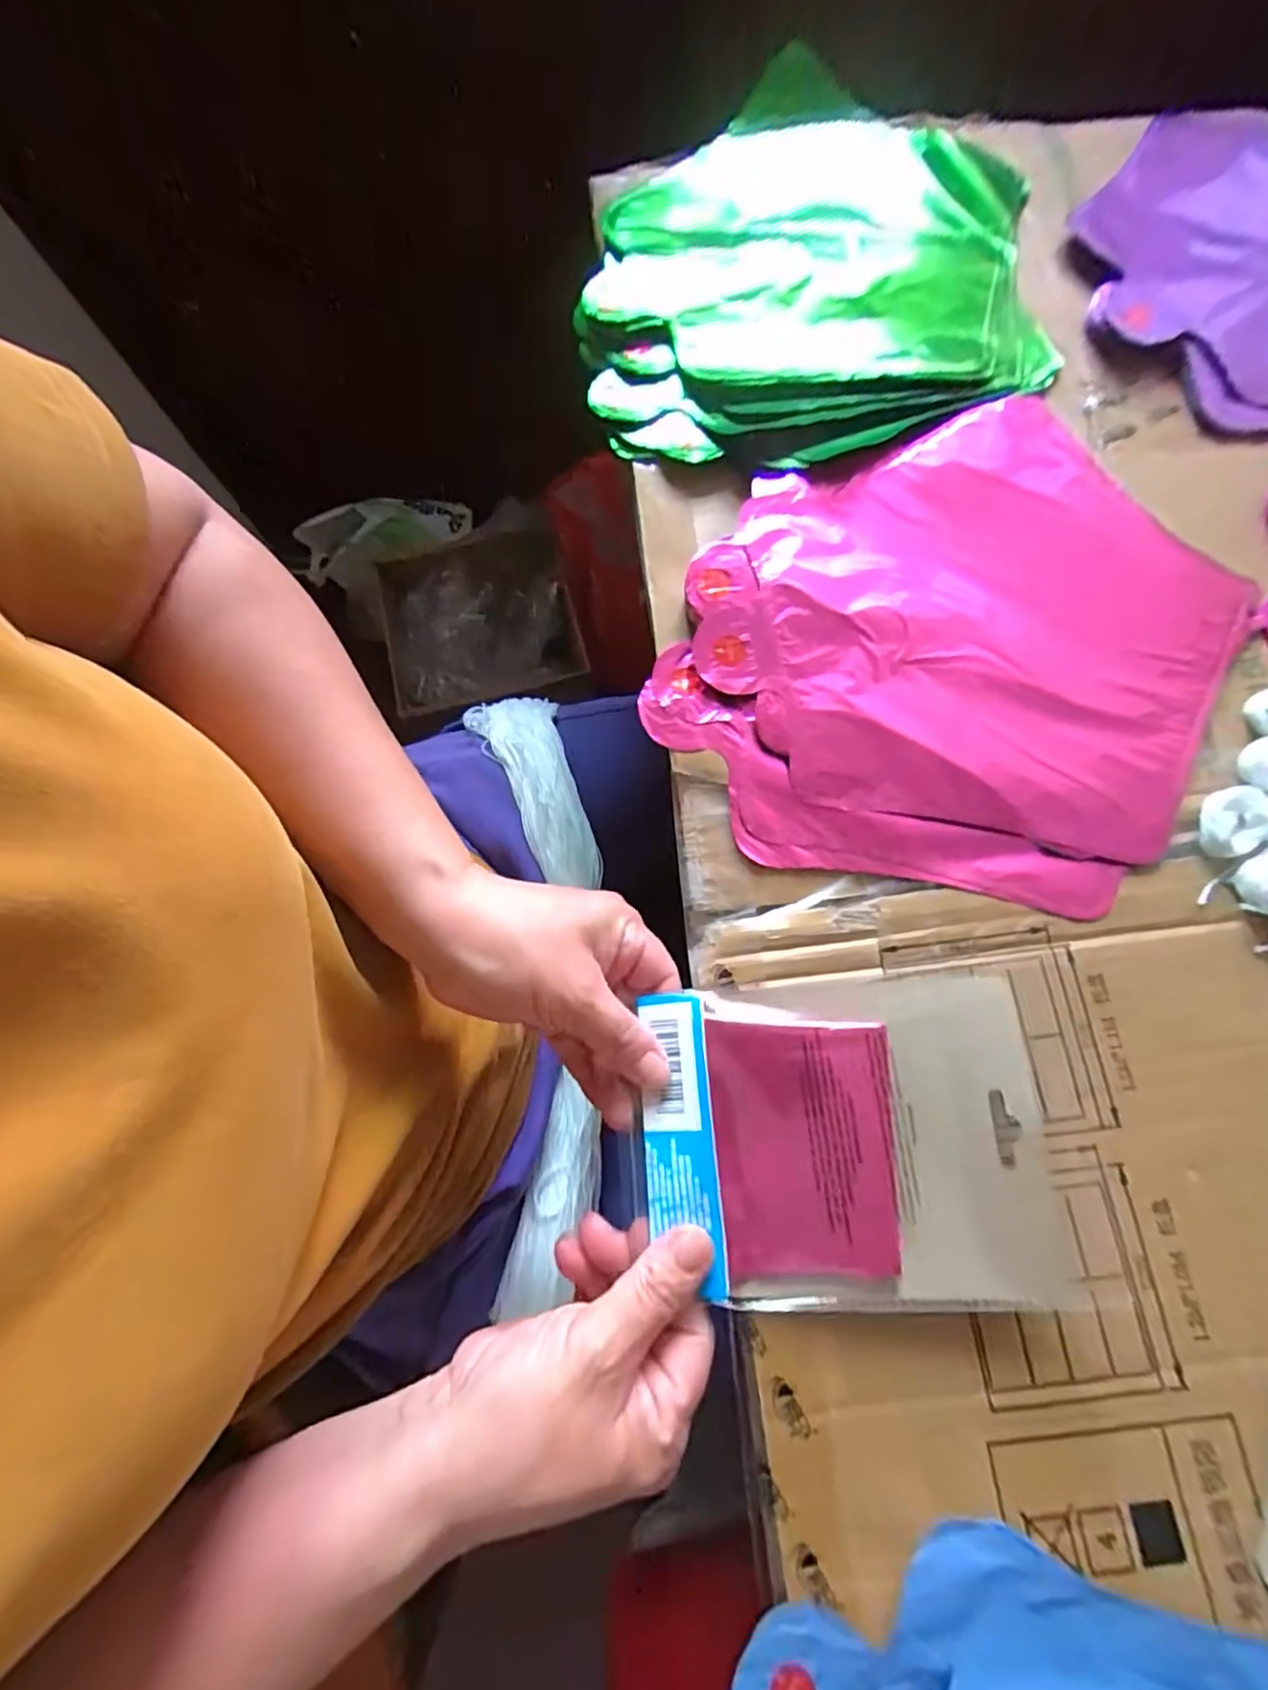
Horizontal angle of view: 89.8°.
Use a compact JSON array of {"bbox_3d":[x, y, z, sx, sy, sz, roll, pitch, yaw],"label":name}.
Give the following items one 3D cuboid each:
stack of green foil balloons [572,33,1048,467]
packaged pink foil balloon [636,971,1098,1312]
[{"bbox_3d":[0.101,-0.337,0.372,0.243,0.025,0.292,4,75,2],"label":"stack of green foil balloons"},{"bbox_3d":[0.086,0.115,0.252,0.160,0.018,0.118,-4,75,0],"label":"packaged pink foil balloon"}]

